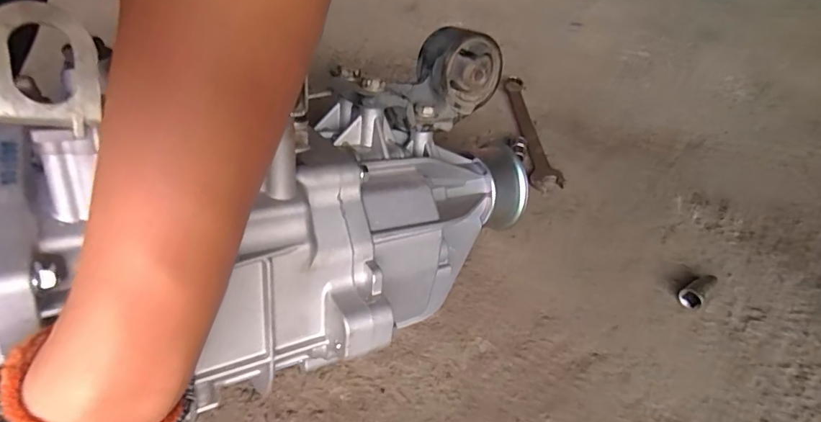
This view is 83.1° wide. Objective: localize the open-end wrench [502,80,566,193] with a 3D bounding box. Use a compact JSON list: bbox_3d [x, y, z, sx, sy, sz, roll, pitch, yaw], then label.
[{"bbox_3d":[0.165,-0.117,0.650,0.038,0.015,0.261,-1,40,-1],"label":"open-end wrench"}]

